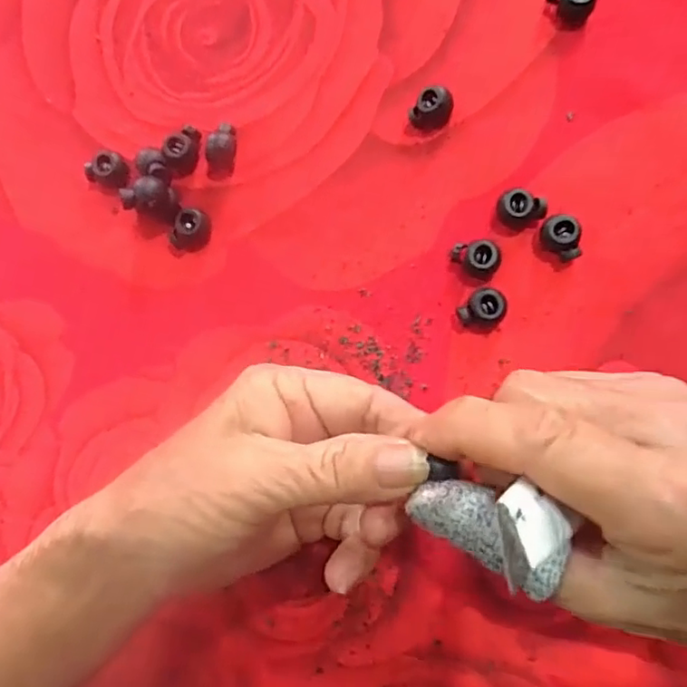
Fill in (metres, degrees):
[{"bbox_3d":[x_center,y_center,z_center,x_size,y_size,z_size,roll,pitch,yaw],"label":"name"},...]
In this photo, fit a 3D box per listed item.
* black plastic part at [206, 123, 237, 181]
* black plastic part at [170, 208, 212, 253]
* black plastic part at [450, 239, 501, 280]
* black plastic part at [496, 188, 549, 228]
[{"bbox_3d":[-0.054,-0.086,0.258,0.012,0.012,0.023,16,86,6],"label":"black plastic part"},{"bbox_3d":[-0.067,-0.050,0.256,0.014,0.012,0.018,23,87,7],"label":"black plastic part"},{"bbox_3d":[0.054,-0.035,0.238,0.020,0.012,0.013,28,88,7],"label":"black plastic part"},{"bbox_3d":[0.072,-0.054,0.238,0.019,0.011,0.014,25,88,7],"label":"black plastic part"}]

